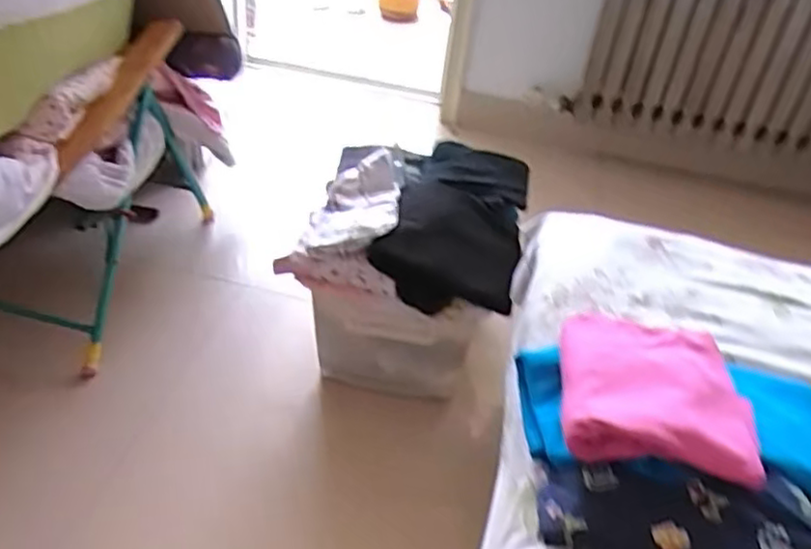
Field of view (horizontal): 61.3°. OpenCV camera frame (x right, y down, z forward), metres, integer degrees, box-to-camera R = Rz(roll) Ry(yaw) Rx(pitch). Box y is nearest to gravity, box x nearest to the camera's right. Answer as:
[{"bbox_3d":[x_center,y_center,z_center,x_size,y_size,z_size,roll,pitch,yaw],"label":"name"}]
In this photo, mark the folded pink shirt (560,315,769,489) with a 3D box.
[{"bbox_3d":[0.242,0.106,0.666,0.178,0.027,0.187,11,36,5],"label":"folded pink shirt"}]

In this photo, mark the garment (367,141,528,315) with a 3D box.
[{"bbox_3d":[0.090,-0.091,1.240,0.234,0.125,0.366,12,39,7],"label":"garment"}]

